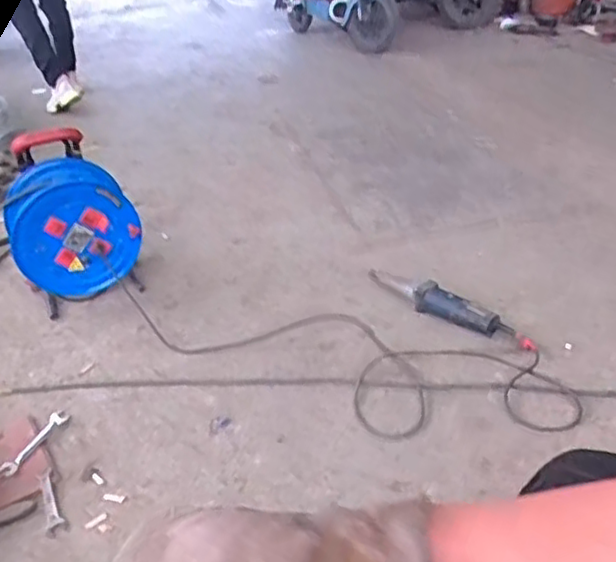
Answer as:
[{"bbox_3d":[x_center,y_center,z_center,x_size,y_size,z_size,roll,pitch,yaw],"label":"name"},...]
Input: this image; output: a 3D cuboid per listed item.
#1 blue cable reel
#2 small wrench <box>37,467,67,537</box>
[{"bbox_3d":[-0.594,-0.154,1.682,0.312,0.409,0.217,-14,31,-12],"label":"blue cable reel"},{"bbox_3d":[-0.448,0.382,1.154,0.030,0.006,0.152,-18,34,-22],"label":"small wrench"}]

